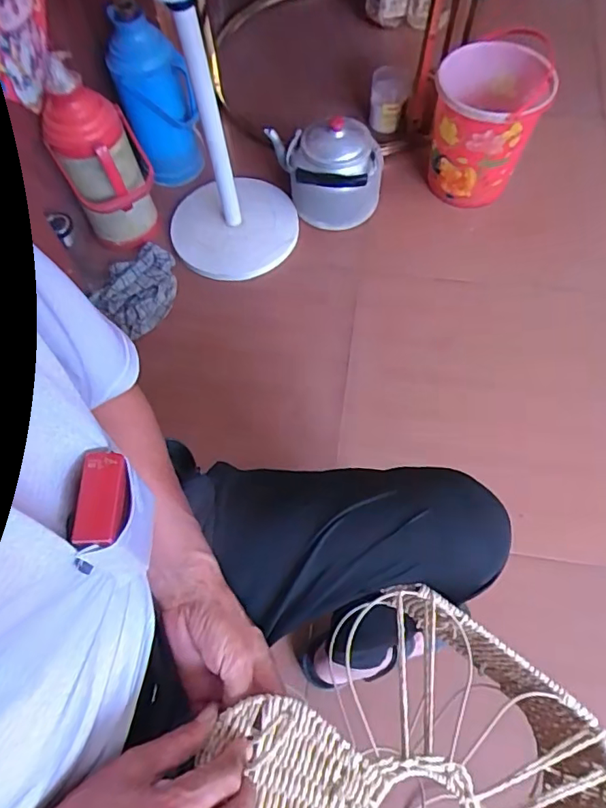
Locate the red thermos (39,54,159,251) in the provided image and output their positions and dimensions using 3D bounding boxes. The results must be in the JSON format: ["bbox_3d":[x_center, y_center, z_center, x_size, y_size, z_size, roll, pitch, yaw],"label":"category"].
[{"bbox_3d":[-0.394,-0.474,1.042,0.159,0.345,0.136,-17,66,-5],"label":"red thermos"}]

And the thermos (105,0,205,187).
[{"bbox_3d":[-0.308,-0.639,1.116,0.136,0.363,0.114,-27,67,-10],"label":"thermos"}]

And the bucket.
[{"bbox_3d":[0.406,-0.629,1.173,0.219,0.284,0.231,-1,65,2],"label":"bucket"}]

